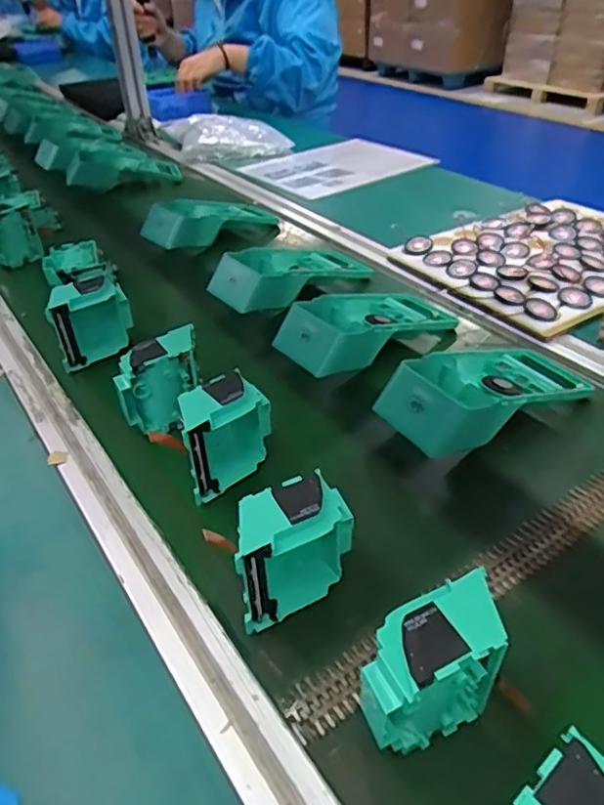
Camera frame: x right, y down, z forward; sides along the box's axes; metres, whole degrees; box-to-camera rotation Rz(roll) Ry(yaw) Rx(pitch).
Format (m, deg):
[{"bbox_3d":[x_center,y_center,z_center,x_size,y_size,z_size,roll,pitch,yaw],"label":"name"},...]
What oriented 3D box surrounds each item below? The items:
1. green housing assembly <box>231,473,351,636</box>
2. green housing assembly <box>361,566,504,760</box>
[{"bbox_3d":[-0.008,0.089,0.370,0.080,0.073,0.042,-20,41,-22],"label":"green housing assembly"},{"bbox_3d":[0.063,0.135,0.306,0.081,0.073,0.042,-17,40,-19],"label":"green housing assembly"}]

